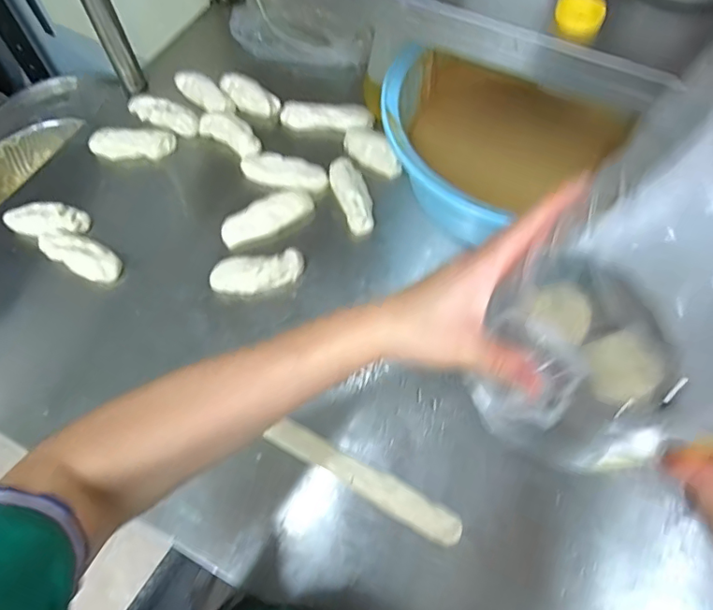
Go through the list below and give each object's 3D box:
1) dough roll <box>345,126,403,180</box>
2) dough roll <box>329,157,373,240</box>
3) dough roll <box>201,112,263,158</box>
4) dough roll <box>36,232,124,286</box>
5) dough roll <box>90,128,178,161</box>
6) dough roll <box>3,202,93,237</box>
[{"bbox_3d":[0.022,-0.220,0.753,0.044,0.033,0.091,-37,69,-17],"label":"dough roll"},{"bbox_3d":[-0.007,-0.152,0.729,0.041,0.029,0.117,-17,64,-9],"label":"dough roll"},{"bbox_3d":[-0.188,-0.256,0.767,0.112,0.028,0.042,35,68,16],"label":"dough roll"},{"bbox_3d":[-0.356,-0.066,0.672,0.109,0.029,0.046,26,66,13],"label":"dough roll"},{"bbox_3d":[-0.327,-0.237,0.765,0.118,0.027,0.049,0,63,0],"label":"dough roll"},{"bbox_3d":[-0.416,-0.113,0.697,0.100,0.030,0.040,4,63,2],"label":"dough roll"}]

